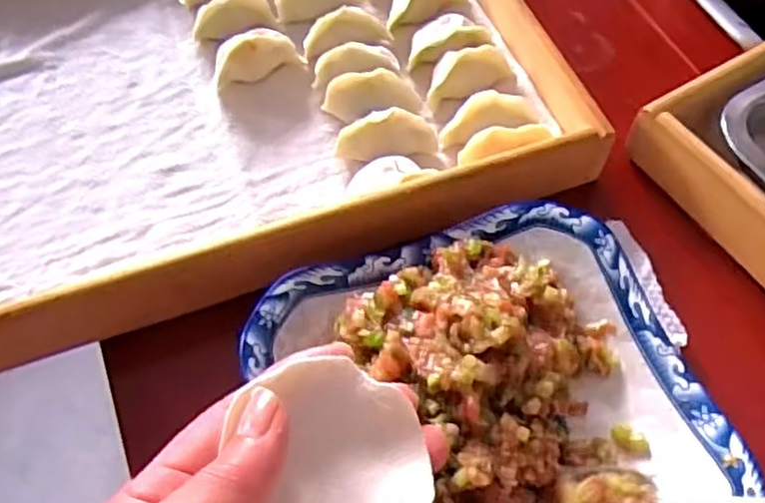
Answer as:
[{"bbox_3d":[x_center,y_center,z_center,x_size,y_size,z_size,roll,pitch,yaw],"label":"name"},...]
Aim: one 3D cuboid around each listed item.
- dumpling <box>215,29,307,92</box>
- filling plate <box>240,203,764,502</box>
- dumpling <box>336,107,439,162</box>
[{"bbox_3d":[-0.077,-0.120,0.435,0.053,0.027,0.019,-21,63,-12],"label":"dumpling"},{"bbox_3d":[0.048,0.068,0.306,0.174,0.051,0.181,-17,62,-10],"label":"filling plate"},{"bbox_3d":[0.002,-0.064,0.398,0.055,0.028,0.019,-4,60,-3],"label":"dumpling"}]

